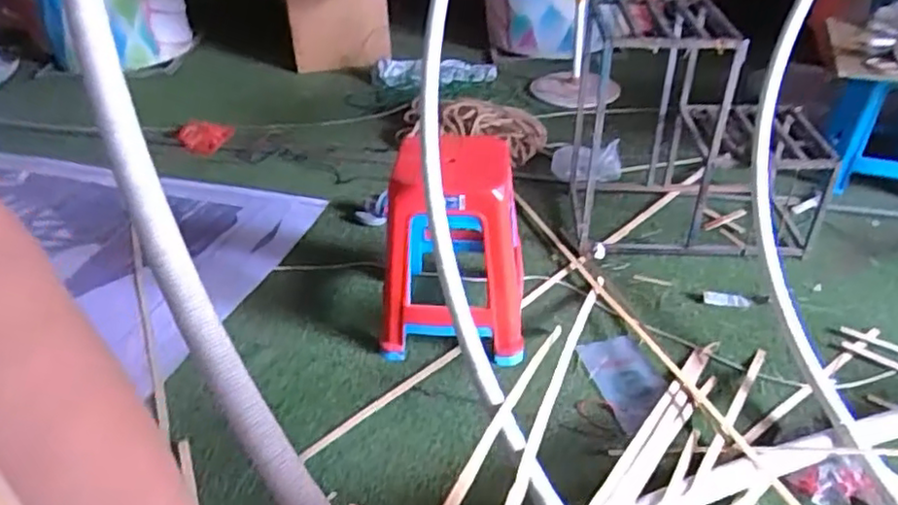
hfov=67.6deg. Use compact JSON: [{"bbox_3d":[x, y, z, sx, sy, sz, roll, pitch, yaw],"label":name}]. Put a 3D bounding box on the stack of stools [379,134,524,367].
[{"bbox_3d":[0.012,-0.048,1.748,0.365,0.533,0.415,0,35,4],"label":"stack of stools"}]

